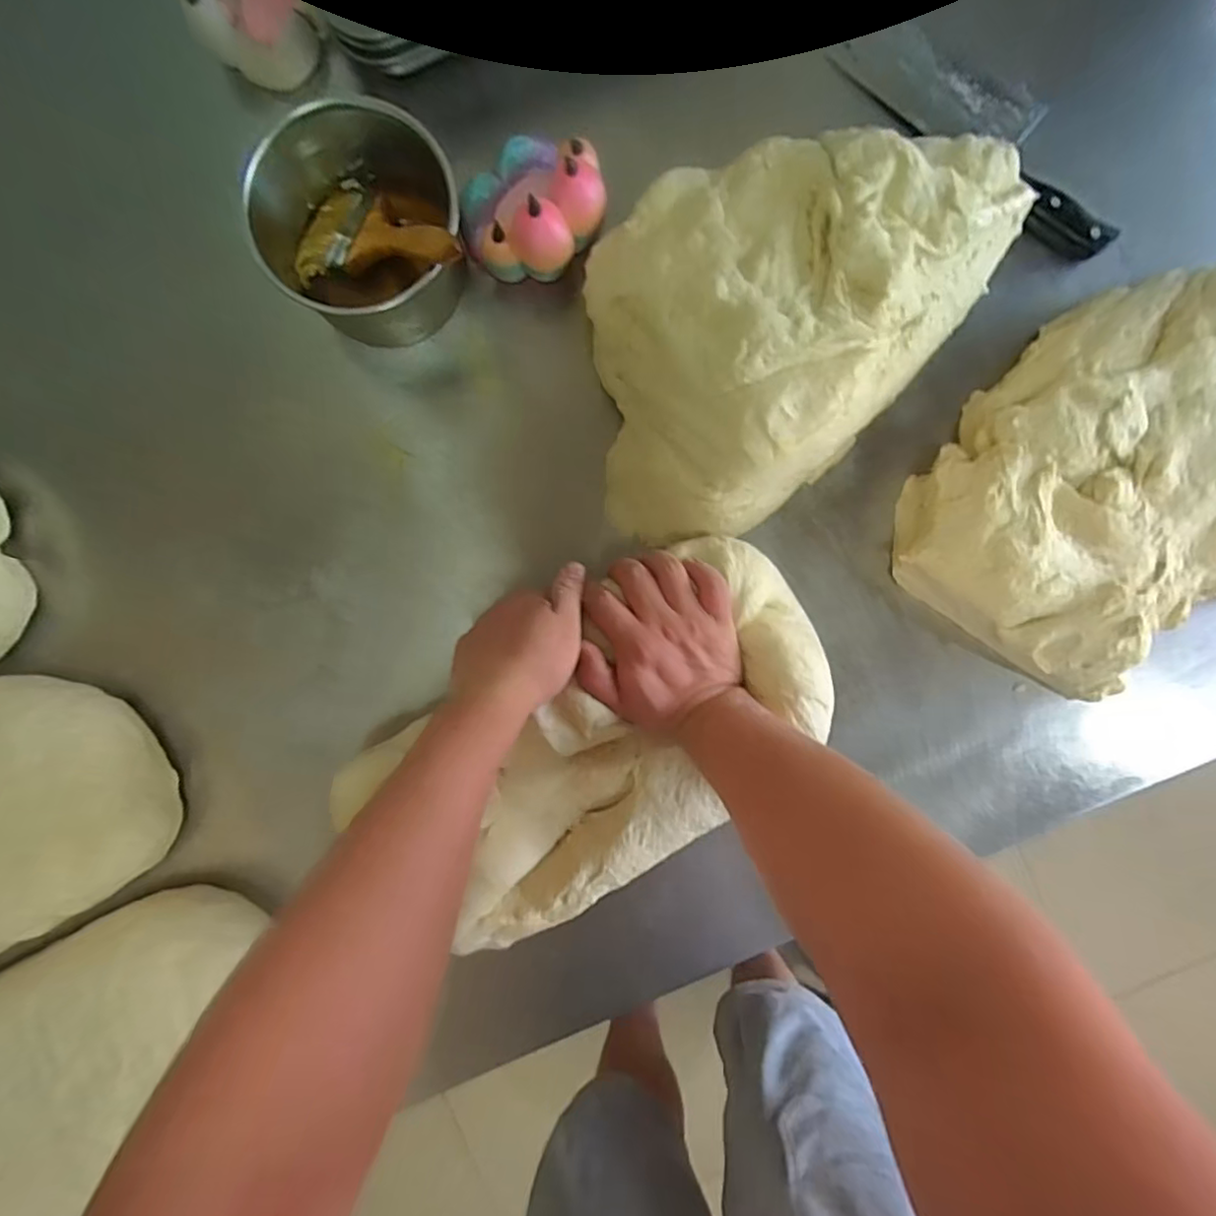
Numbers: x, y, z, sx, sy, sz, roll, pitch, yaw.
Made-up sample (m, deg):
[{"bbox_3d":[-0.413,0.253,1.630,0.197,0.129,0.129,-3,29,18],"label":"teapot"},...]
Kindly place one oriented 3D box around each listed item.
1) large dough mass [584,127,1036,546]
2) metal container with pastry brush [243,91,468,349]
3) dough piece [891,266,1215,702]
[{"bbox_3d":[0.173,-0.222,0.497,0.363,0.117,0.288,-7,91,-1],"label":"large dough mass"},{"bbox_3d":[-0.183,-0.290,0.498,0.148,0.139,0.147,0,91,-1],"label":"metal container with pastry brush"},{"bbox_3d":[0.460,-0.099,0.515,0.307,0.086,0.364,40,90,-2],"label":"dough piece"}]

